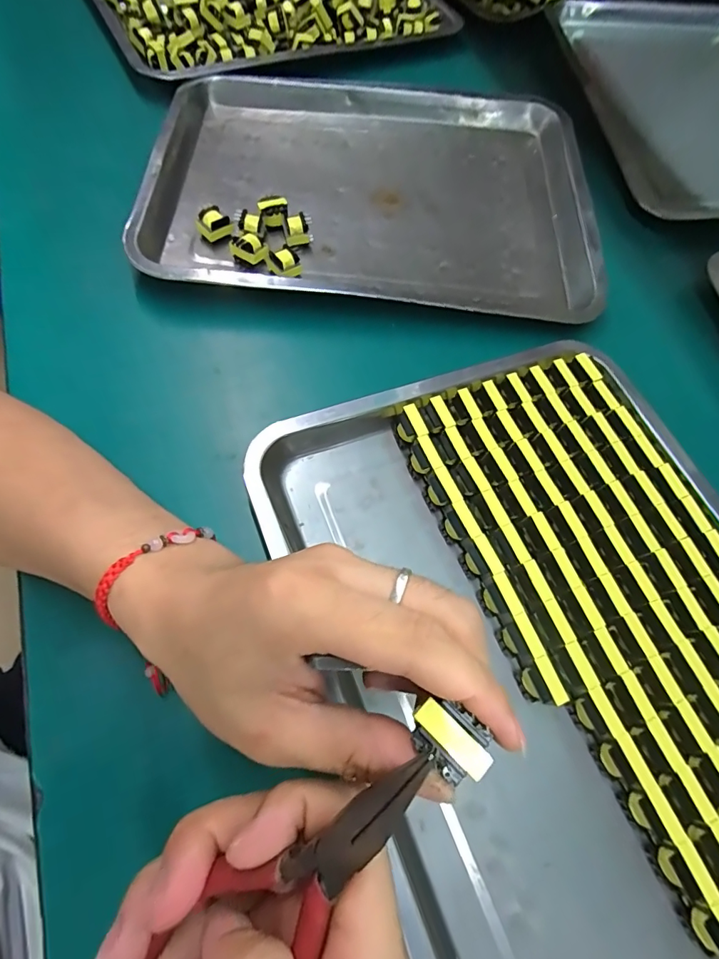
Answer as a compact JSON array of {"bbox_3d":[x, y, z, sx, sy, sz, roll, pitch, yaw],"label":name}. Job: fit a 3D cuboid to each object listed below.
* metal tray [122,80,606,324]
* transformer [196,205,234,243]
[{"bbox_3d":[0.018,-0.258,0.409,0.377,0.034,0.280,5,65,-3],"label":"metal tray"},{"bbox_3d":[-0.119,-0.208,0.370,0.026,0.021,0.017,-24,70,-14],"label":"transformer"}]

